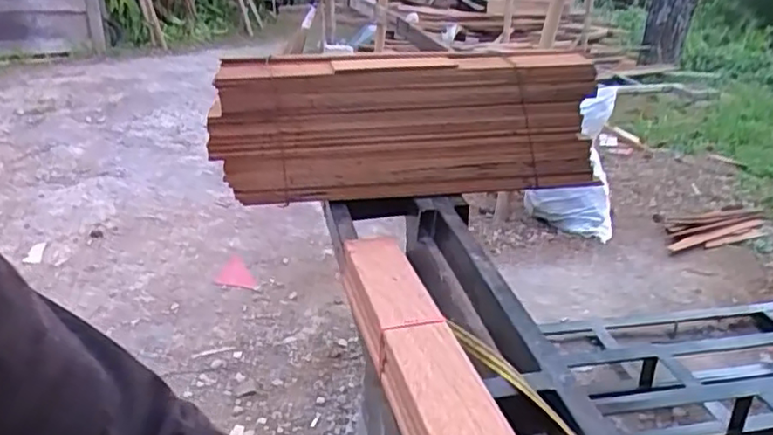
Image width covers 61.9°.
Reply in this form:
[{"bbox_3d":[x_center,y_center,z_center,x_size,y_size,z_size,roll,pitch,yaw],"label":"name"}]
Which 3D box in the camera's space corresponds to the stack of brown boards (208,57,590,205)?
[{"bbox_3d":[0.032,-0.158,1.103,0.637,0.218,0.126,-3,24,-10],"label":"stack of brown boards"}]

